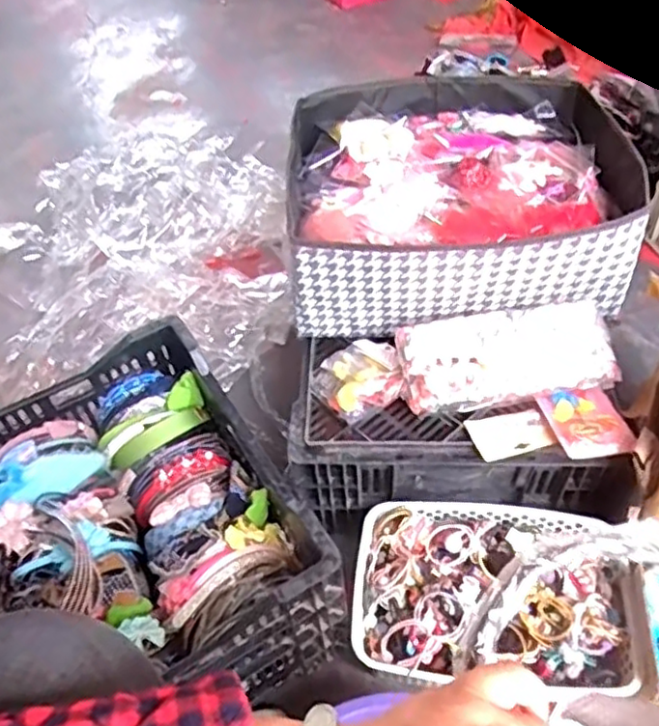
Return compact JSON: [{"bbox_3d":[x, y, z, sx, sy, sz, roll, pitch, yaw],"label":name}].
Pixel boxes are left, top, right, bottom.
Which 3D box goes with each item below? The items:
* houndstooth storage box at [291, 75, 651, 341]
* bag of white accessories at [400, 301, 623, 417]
[{"bbox_3d":[0.159,-0.218,0.856,0.392,0.149,0.366,-3,49,3],"label":"houndstooth storage box"},{"bbox_3d":[0.196,-0.008,0.748,0.229,0.065,0.094,-10,49,-3],"label":"bag of white accessories"}]

